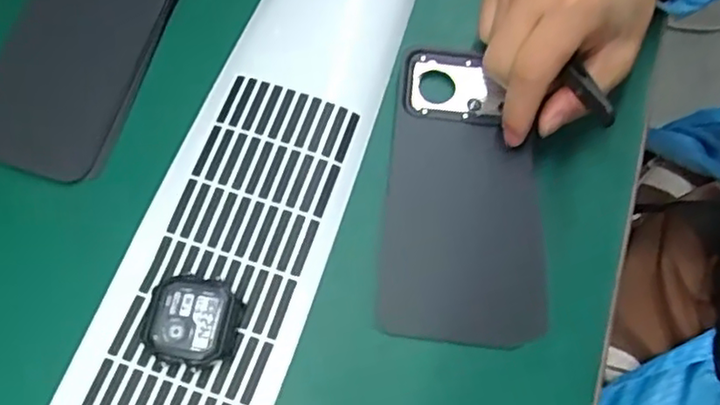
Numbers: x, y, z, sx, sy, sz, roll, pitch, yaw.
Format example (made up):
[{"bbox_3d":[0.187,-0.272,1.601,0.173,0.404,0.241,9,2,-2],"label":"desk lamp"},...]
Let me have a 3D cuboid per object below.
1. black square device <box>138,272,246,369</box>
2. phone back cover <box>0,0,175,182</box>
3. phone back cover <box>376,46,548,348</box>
[{"bbox_3d":[-0.078,0.055,0.310,0.044,0.013,0.042,3,66,-2],"label":"black square device"},{"bbox_3d":[-0.150,-0.086,0.358,0.071,0.011,0.154,20,78,-3],"label":"phone back cover"},{"bbox_3d":[0.054,-0.006,0.340,0.079,0.010,0.153,6,74,-2],"label":"phone back cover"}]

